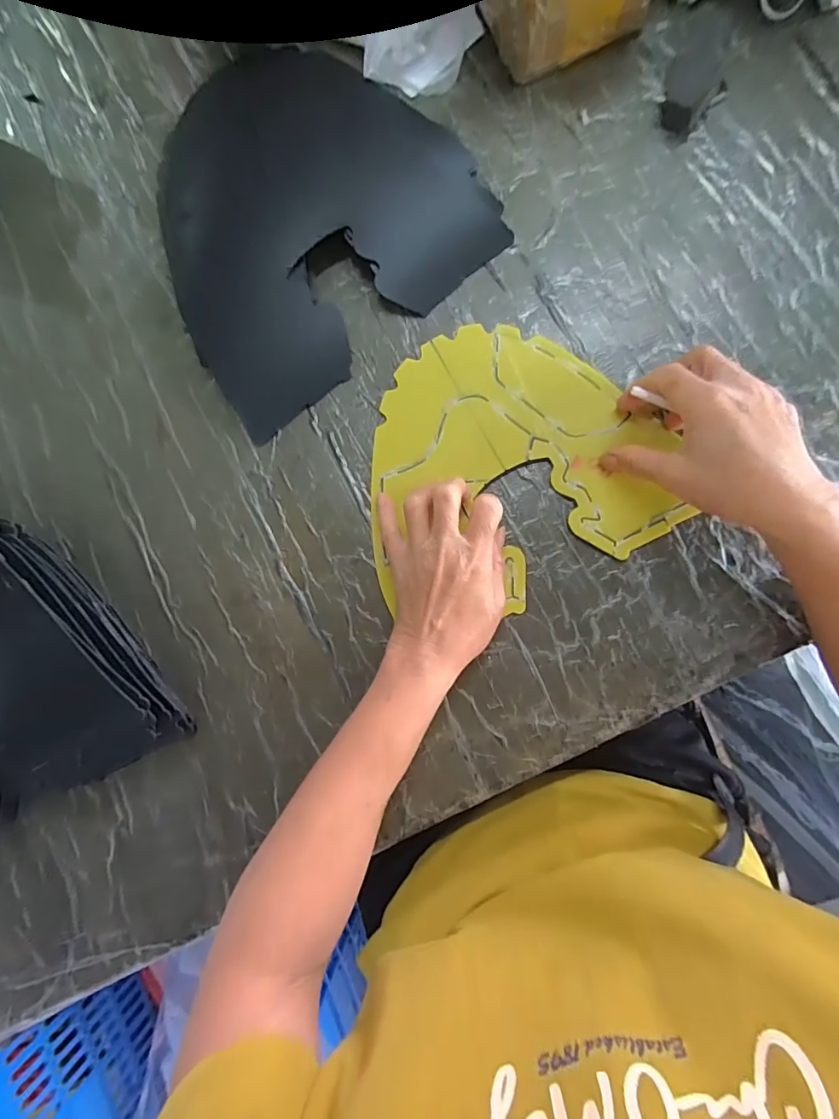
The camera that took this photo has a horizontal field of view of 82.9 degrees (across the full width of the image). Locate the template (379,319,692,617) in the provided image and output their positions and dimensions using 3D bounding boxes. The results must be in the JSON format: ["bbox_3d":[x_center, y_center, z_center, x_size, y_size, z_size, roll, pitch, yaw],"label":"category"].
[{"bbox_3d":[0.053,-0.072,0.362,0.222,0.007,0.208,-29,82,6],"label":"template"}]

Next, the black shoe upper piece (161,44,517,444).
[{"bbox_3d":[-0.102,-0.289,0.389,0.263,0.031,0.273,-34,82,4],"label":"black shoe upper piece"}]

